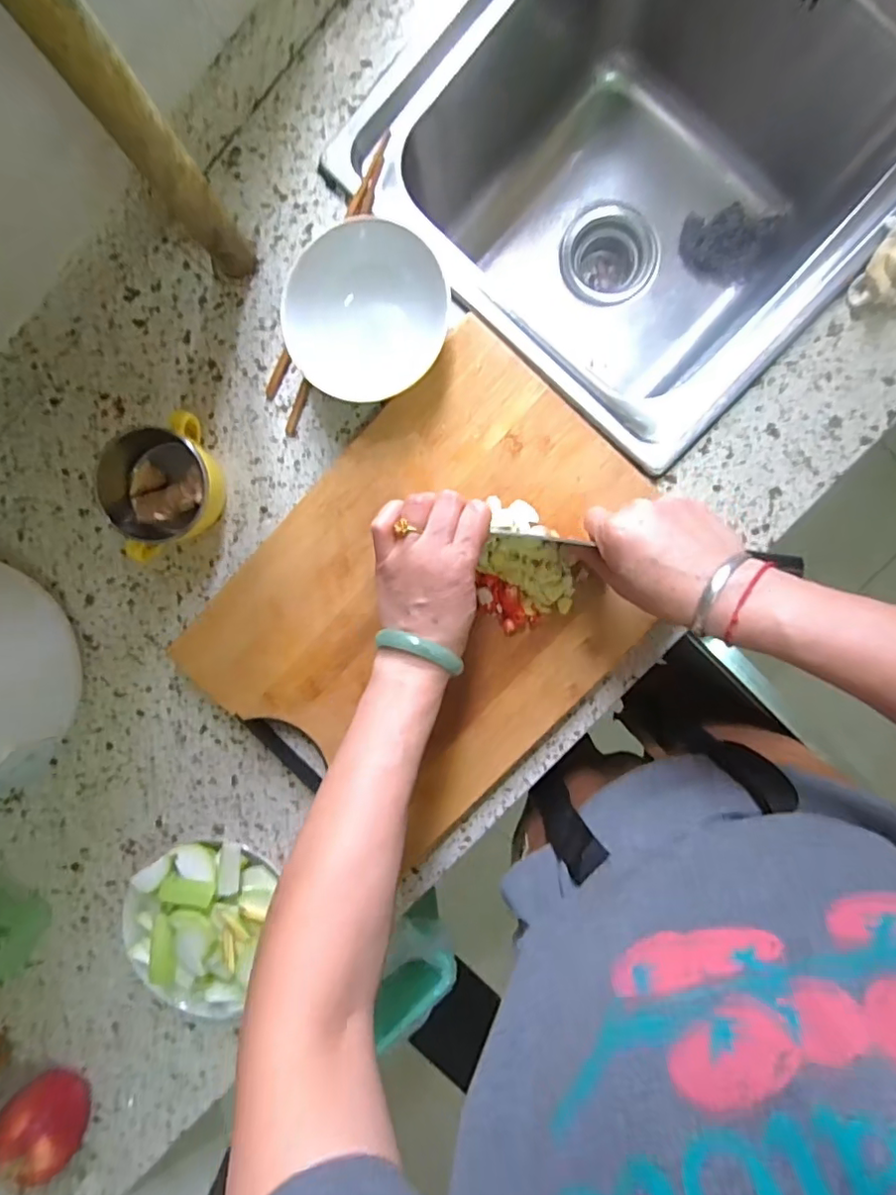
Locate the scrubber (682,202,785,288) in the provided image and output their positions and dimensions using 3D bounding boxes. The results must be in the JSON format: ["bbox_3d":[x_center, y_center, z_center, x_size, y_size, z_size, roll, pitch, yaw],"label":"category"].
[{"bbox_3d":[0.318,-0.404,0.649,0.104,0.042,0.076,29,96,2],"label":"scrubber"}]

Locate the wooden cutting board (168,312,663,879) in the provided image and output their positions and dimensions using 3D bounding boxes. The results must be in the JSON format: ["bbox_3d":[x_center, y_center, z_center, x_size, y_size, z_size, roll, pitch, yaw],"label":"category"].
[{"bbox_3d":[-0.006,0.008,0.500,0.301,0.026,0.396,44,96,0],"label":"wooden cutting board"}]

